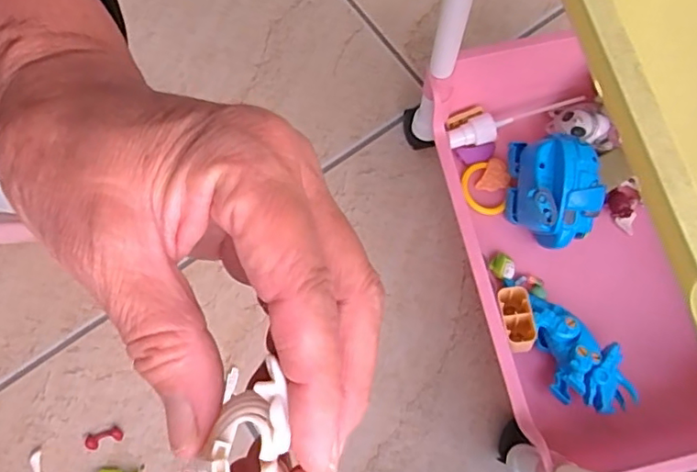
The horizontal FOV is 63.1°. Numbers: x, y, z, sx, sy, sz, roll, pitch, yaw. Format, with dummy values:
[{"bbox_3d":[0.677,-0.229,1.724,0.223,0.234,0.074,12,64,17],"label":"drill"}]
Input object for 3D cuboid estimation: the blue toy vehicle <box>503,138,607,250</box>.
[{"bbox_3d":[0.151,-0.032,0.425,0.054,0.056,0.077,4,75,2],"label":"blue toy vehicle"}]

